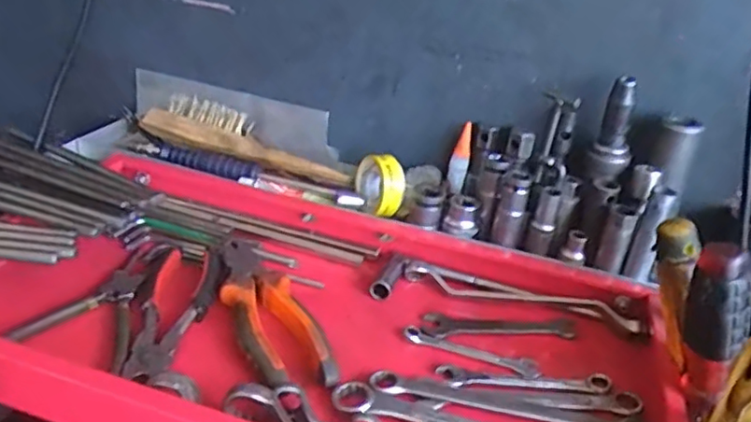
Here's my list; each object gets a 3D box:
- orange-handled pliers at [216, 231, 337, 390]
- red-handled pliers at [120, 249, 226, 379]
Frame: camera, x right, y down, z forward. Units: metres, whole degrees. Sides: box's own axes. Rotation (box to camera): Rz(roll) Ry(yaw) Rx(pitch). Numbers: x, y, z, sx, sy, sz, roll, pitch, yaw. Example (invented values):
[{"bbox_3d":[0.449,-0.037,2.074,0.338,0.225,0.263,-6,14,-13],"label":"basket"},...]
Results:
[{"bbox_3d":[-0.083,0.066,0.450,0.050,0.017,0.175,-8,32,-27],"label":"orange-handled pliers"},{"bbox_3d":[-0.145,0.068,0.436,0.050,0.015,0.128,12,29,8],"label":"red-handled pliers"}]

